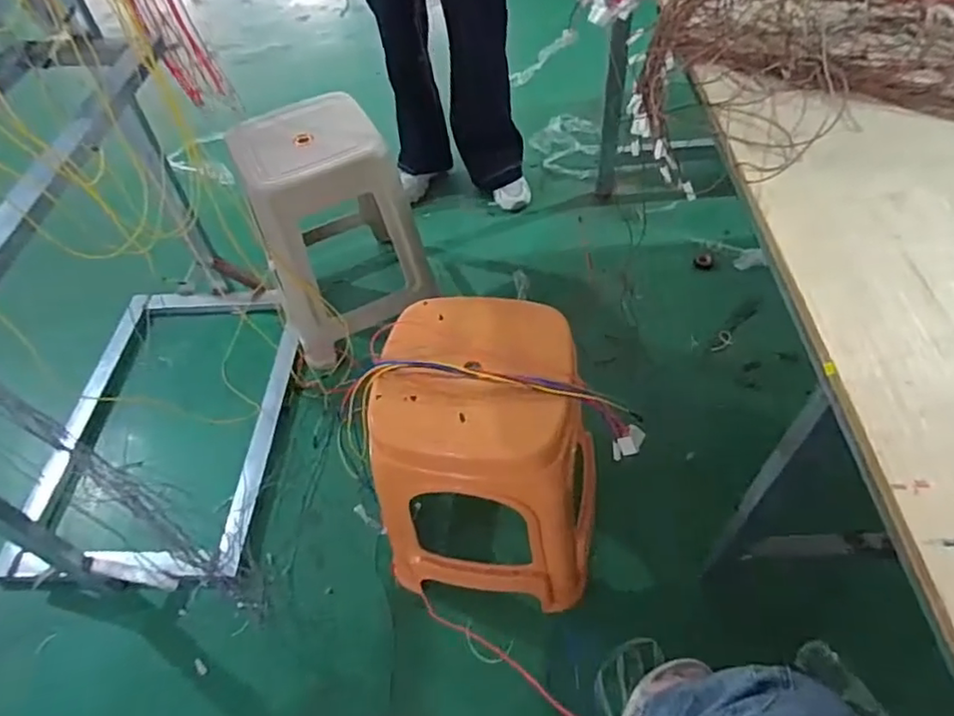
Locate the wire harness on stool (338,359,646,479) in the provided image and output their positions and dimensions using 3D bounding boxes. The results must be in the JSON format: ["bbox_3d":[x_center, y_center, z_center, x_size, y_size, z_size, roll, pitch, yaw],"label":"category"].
[{"bbox_3d":[-0.017,0.072,0.878,0.480,0.197,0.078,-3,53,19],"label":"wire harness on stool"}]

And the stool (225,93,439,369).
[{"bbox_3d":[-0.324,-0.284,1.347,0.329,0.396,0.340,-30,56,-15],"label":"stool"}]

